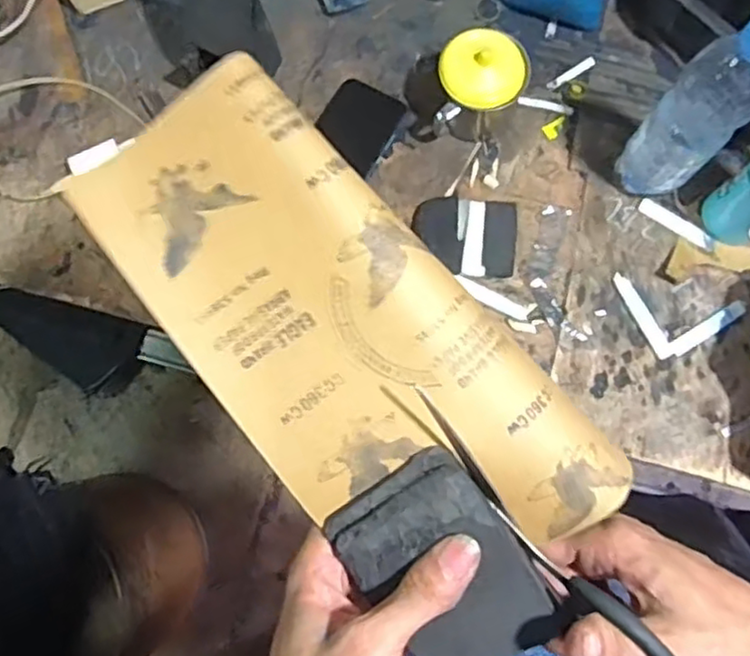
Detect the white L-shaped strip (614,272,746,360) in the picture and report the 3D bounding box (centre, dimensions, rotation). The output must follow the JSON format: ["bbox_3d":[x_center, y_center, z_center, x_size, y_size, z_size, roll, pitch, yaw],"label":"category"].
[{"bbox_3d":[0.294,-0.005,0.665,0.125,0.005,0.077,14,80,3],"label":"white L-shaped strip"}]

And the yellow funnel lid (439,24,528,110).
[{"bbox_3d":[0.105,-0.242,0.637,0.086,0.013,0.070,-1,111,-13],"label":"yellow funnel lid"}]

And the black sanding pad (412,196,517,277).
[{"bbox_3d":[0.092,-0.091,0.676,0.103,0.029,0.079,-2,79,0],"label":"black sanding pad"}]

